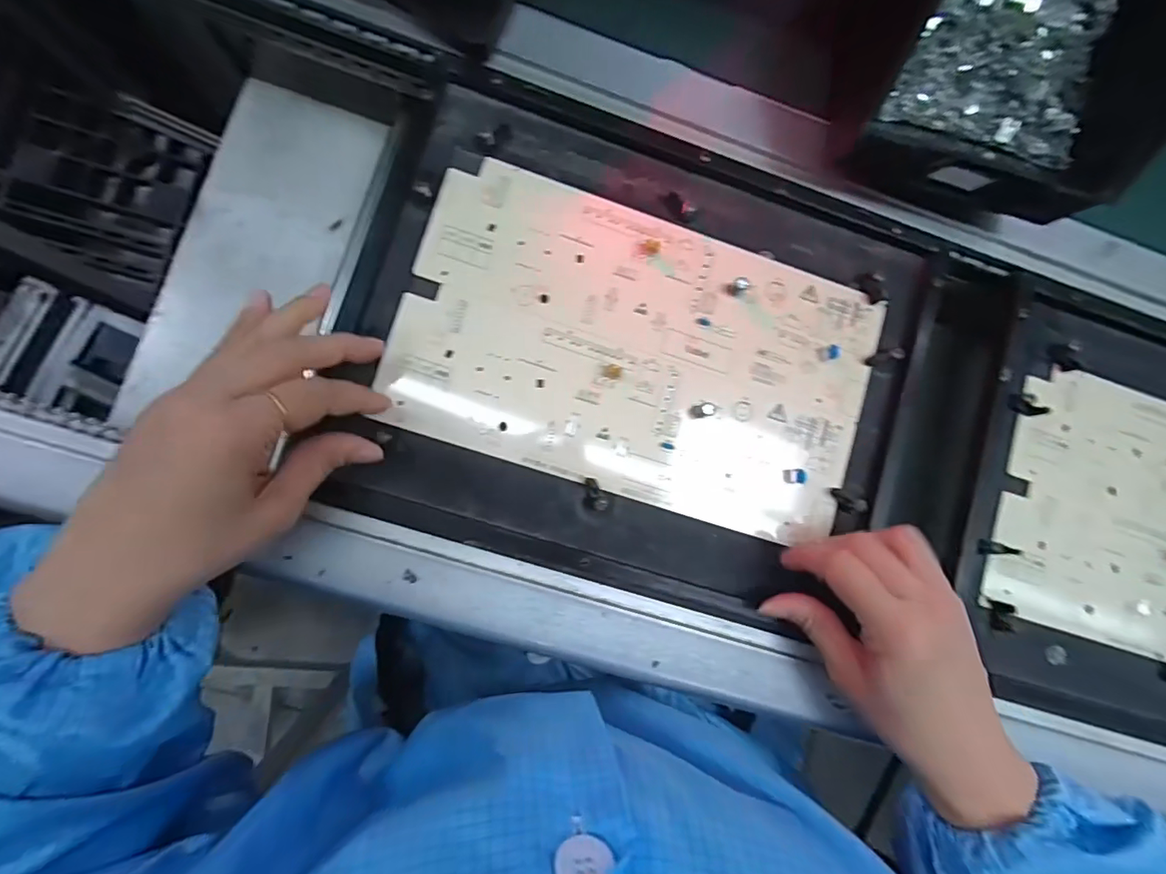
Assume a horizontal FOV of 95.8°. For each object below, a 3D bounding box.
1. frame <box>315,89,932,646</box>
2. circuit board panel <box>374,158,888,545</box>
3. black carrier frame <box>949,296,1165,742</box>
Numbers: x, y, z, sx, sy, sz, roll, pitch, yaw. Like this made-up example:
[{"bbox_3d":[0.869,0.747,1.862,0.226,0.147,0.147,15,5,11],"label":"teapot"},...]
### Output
[{"bbox_3d":[0.032,-0.044,0.323,0.333,0.015,0.268,18,85,-5],"label":"frame"},{"bbox_3d":[0.038,-0.052,0.327,0.287,0.008,0.172,17,85,-5],"label":"circuit board panel"},{"bbox_3d":[0.437,0.078,0.360,0.376,0.016,0.260,15,85,-5],"label":"black carrier frame"}]

